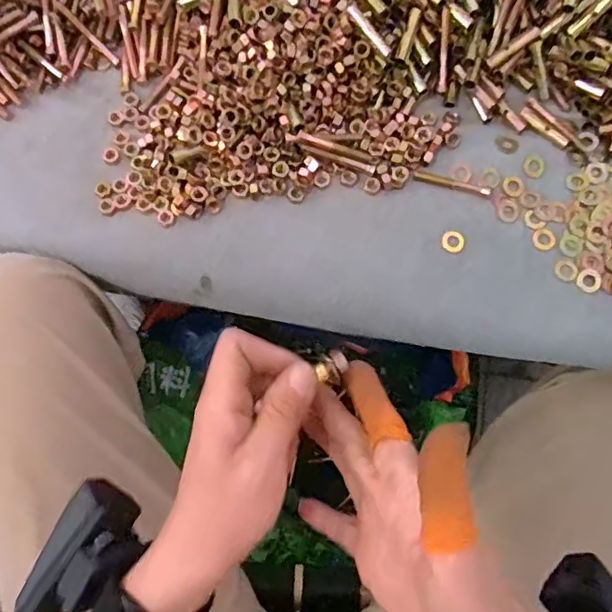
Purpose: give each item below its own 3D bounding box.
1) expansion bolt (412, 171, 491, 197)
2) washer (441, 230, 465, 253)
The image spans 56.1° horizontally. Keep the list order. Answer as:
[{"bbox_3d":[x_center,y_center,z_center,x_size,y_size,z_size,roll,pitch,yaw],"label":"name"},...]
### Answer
[{"bbox_3d":[0.108,-0.091,0.425,0.056,0.006,0.007,17,78,4],"label":"expansion bolt"},{"bbox_3d":[0.108,-0.047,0.419,0.016,0.004,0.016,22,78,5],"label":"washer"}]

